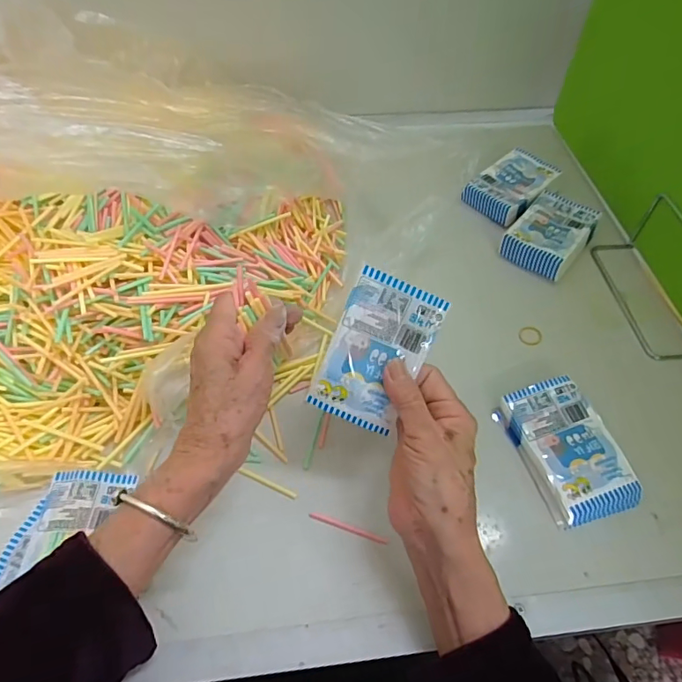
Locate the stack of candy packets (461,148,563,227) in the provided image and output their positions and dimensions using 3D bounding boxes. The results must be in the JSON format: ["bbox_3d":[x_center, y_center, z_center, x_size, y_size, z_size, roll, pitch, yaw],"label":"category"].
[{"bbox_3d":[0.195,-0.180,0.576,0.069,0.024,0.115,38,62,21],"label":"stack of candy packets"}]

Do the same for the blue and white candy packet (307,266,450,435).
[{"bbox_3d":[0.025,0.008,0.340,0.063,0.008,0.102,22,99,-7],"label":"blue and white candy packet"}]

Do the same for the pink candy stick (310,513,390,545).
[{"bbox_3d":[0.006,0.139,0.368,0.062,0.004,0.005,13,59,20],"label":"pink candy stick"}]

